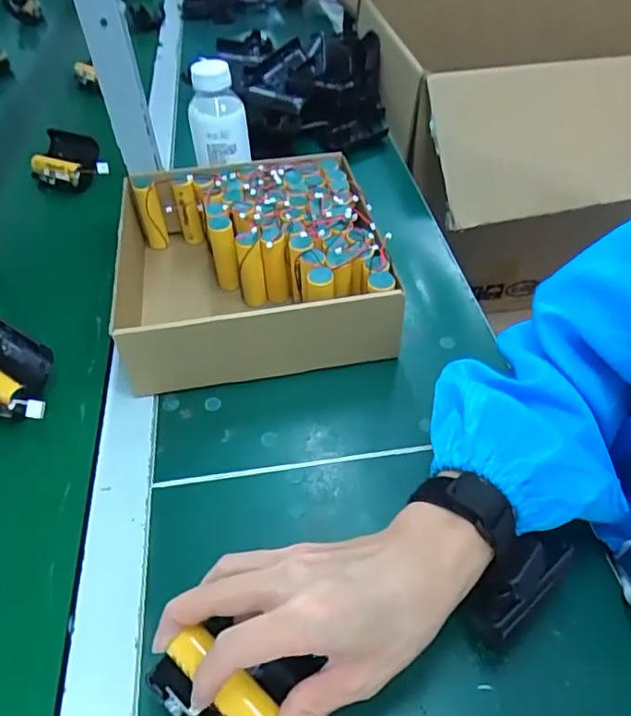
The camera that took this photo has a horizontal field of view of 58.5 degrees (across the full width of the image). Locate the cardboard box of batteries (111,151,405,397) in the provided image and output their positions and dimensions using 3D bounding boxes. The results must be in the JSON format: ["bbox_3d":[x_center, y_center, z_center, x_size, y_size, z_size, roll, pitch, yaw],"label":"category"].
[{"bbox_3d":[-0.058,-0.091,0.528,0.220,0.084,0.230,-7,47,-6],"label":"cardboard box of batteries"}]

